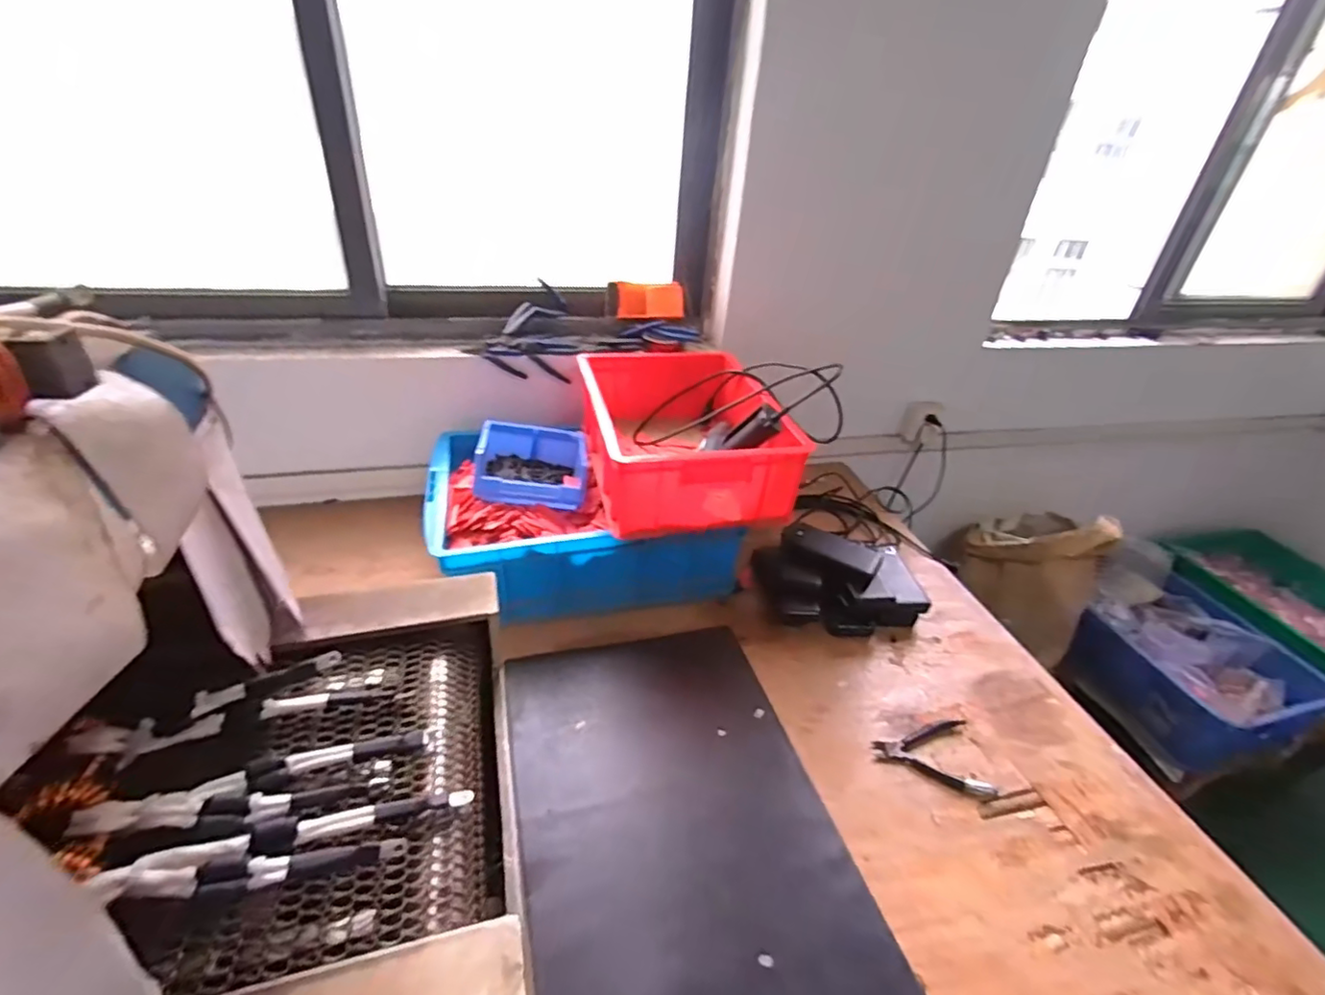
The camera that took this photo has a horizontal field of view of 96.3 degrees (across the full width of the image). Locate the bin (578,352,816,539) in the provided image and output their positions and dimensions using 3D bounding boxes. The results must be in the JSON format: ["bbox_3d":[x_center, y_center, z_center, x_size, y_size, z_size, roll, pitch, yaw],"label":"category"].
[{"bbox_3d":[0.027,-0.109,1.009,0.295,0.145,0.379,-4,34,-14],"label":"bin"}]

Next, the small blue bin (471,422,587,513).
[{"bbox_3d":[-0.219,-0.059,1.006,0.182,0.080,0.187,2,33,-5],"label":"small blue bin"}]

